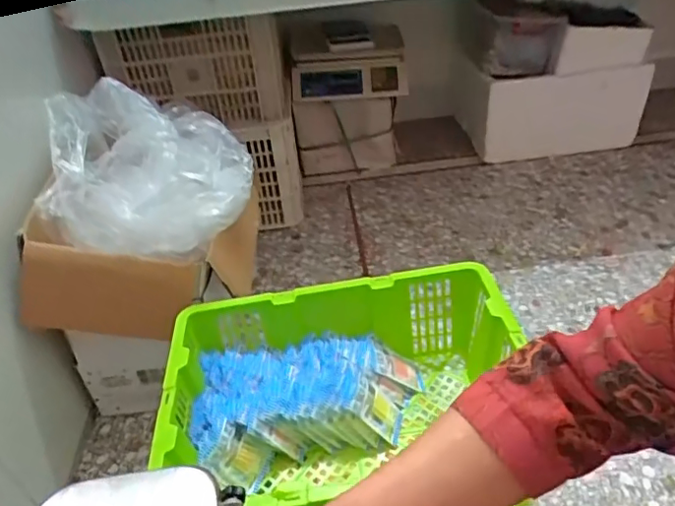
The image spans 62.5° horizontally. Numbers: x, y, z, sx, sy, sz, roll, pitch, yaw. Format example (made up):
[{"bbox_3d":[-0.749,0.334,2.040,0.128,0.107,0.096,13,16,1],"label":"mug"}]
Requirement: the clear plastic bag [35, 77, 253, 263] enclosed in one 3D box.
[{"bbox_3d":[-0.328,-0.163,0.988,0.309,0.192,0.369,-13,38,-9],"label":"clear plastic bag"}]

